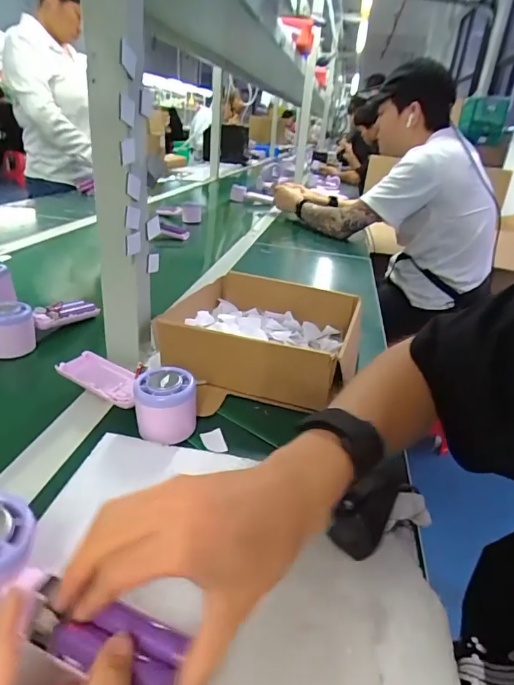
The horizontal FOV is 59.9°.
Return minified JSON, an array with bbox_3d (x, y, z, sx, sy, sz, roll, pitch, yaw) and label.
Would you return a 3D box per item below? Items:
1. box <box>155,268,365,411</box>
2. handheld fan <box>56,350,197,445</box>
[{"bbox_3d":[0.009,-0.019,0.569,0.210,0.076,0.229,12,27,12],"label":"box"},{"bbox_3d":[-0.128,0.039,0.446,0.168,0.046,0.058,24,31,30],"label":"handheld fan"}]

